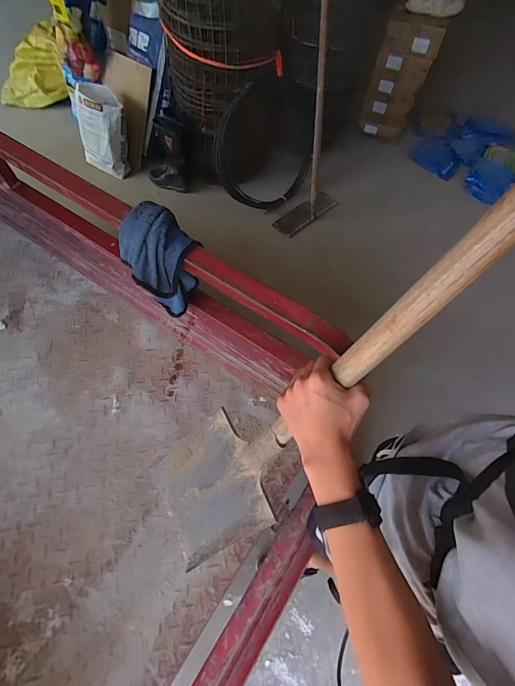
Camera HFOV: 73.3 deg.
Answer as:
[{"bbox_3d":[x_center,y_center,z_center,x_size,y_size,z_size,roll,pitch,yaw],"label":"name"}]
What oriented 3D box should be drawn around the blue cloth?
[{"bbox_3d":[-0.178,-0.147,0.645,0.121,0.175,0.127,-37,70,-19],"label":"blue cloth"}]

